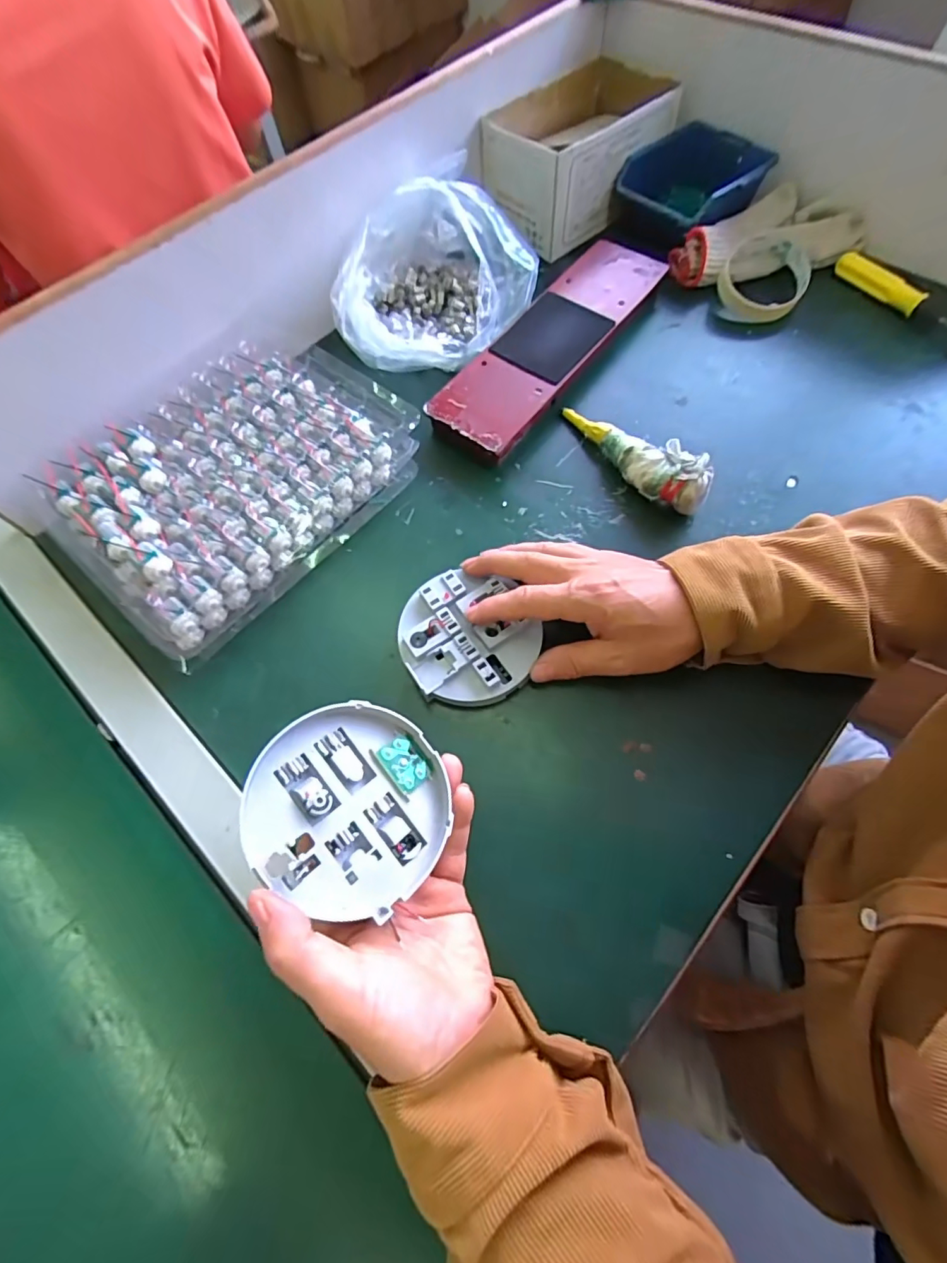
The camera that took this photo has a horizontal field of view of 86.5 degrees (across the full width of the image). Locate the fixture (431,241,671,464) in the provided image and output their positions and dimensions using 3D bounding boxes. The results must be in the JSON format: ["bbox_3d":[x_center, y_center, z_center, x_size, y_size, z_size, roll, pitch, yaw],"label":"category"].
[{"bbox_3d":[0.073,-0.273,0.478,0.087,0.026,0.288,33,72,16],"label":"fixture"}]

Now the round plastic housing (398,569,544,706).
[{"bbox_3d":[-0.006,0.003,0.363,0.091,0.014,0.100,-1,66,3],"label":"round plastic housing"}]

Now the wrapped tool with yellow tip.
[{"bbox_3d":[0.132,-0.155,0.419,0.039,0.043,0.155,-34,69,-11],"label":"wrapped tool with yellow tip"}]

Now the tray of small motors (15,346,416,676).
[{"bbox_3d":[-0.200,-0.127,0.417,0.202,0.057,0.262,38,74,18],"label":"tray of small motors"}]

